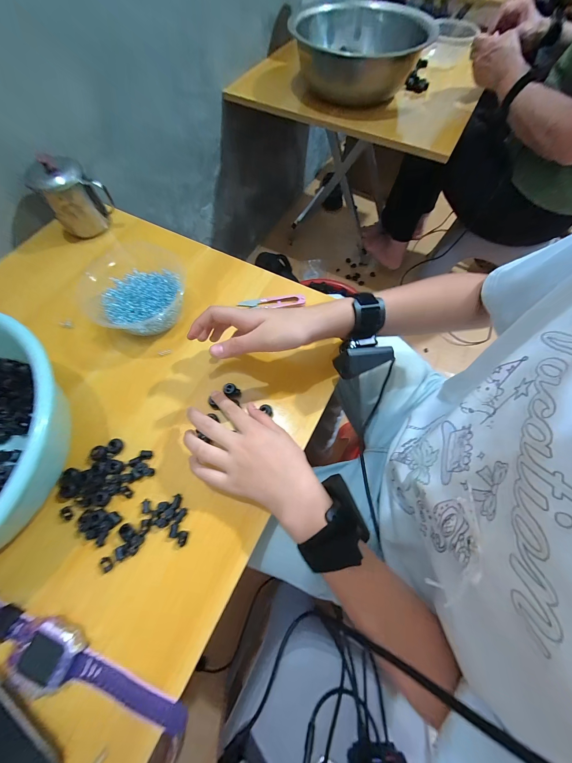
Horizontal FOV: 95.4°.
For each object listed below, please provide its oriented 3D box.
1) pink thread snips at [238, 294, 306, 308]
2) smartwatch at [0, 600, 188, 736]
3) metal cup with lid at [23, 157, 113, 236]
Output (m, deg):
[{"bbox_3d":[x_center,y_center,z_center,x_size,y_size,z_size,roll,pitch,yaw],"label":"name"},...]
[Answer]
[{"bbox_3d":[-0.021,-0.121,0.398,0.100,0.010,0.021,-4,66,-2],"label":"pink thread snips"},{"bbox_3d":[-0.199,0.254,0.236,0.233,0.021,0.042,22,68,9],"label":"smartwatch"},{"bbox_3d":[-0.337,-0.291,0.417,0.067,0.094,0.082,34,70,13],"label":"metal cup with lid"}]

